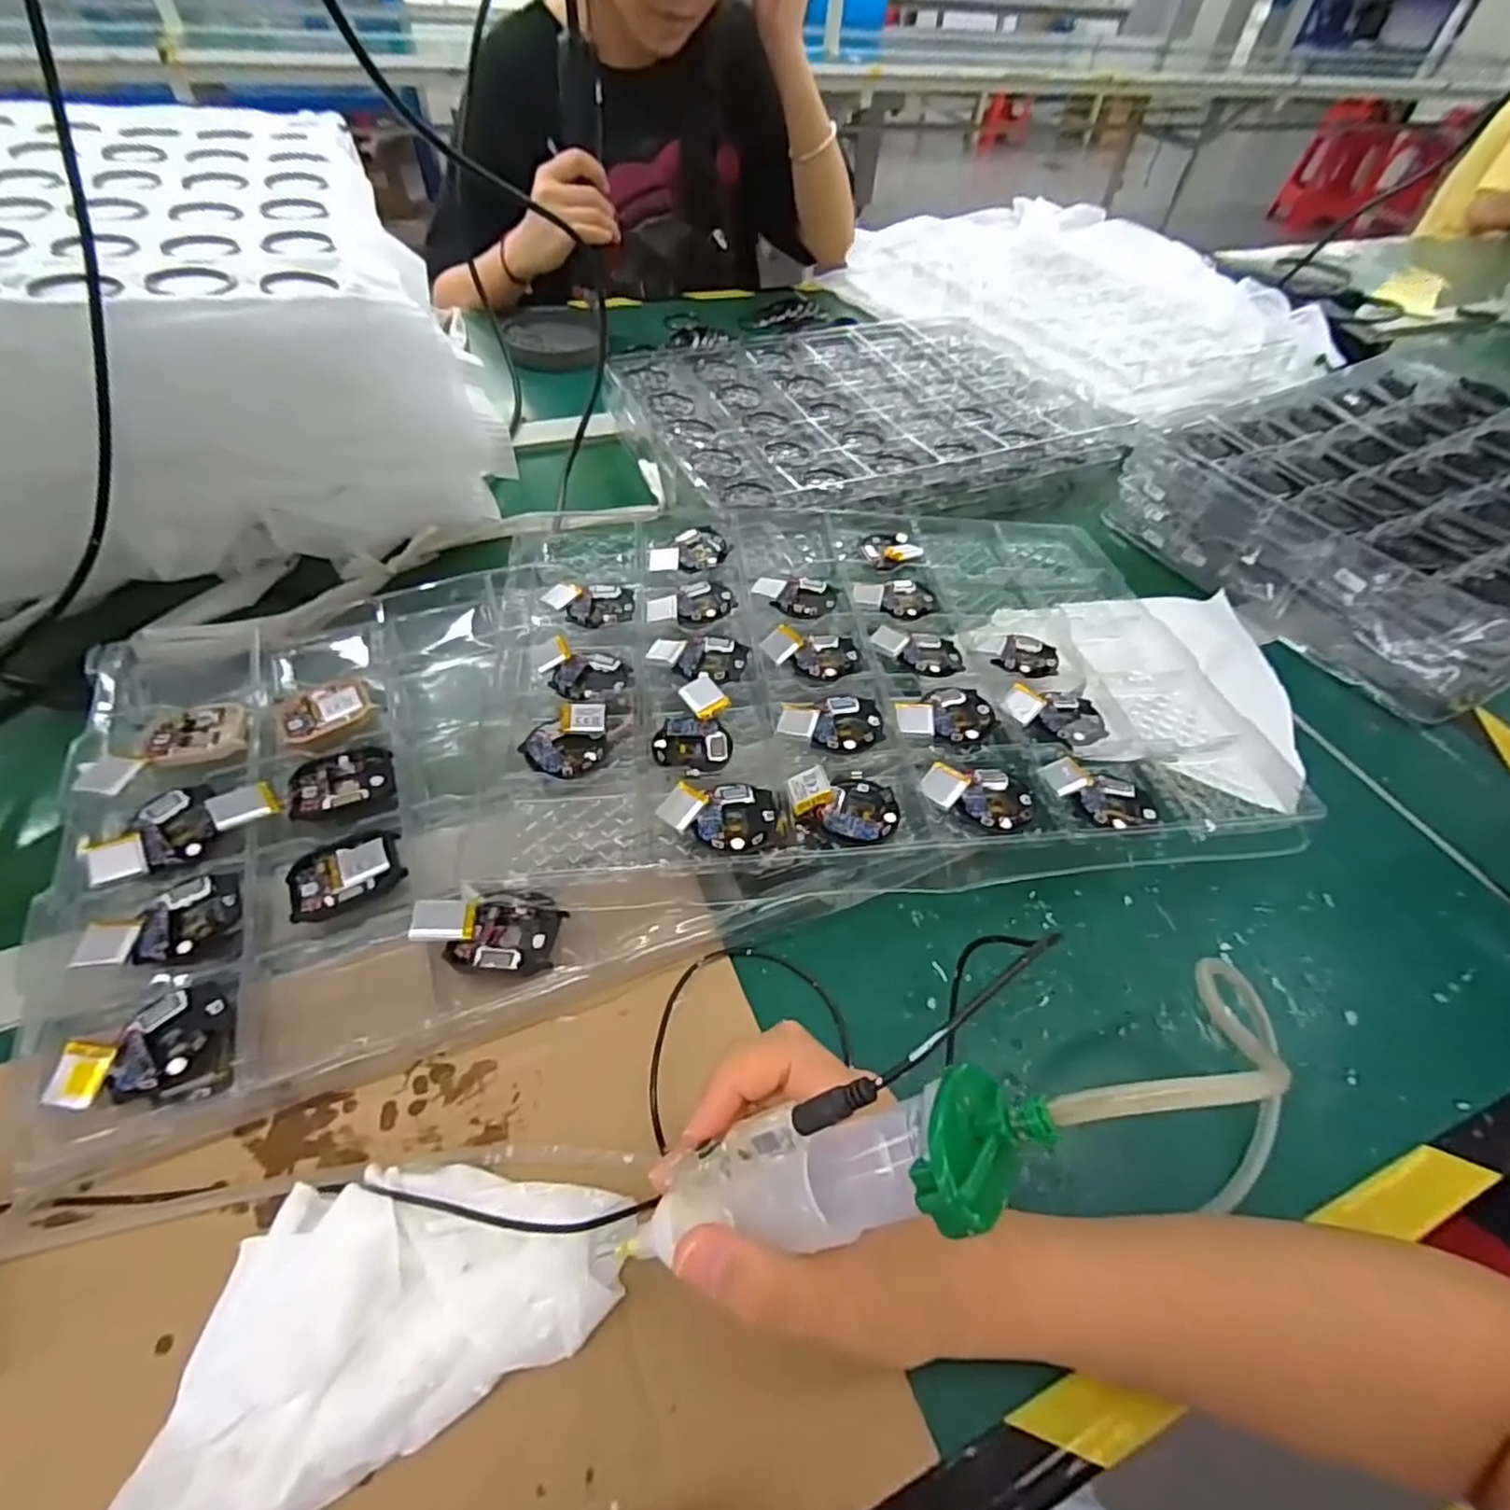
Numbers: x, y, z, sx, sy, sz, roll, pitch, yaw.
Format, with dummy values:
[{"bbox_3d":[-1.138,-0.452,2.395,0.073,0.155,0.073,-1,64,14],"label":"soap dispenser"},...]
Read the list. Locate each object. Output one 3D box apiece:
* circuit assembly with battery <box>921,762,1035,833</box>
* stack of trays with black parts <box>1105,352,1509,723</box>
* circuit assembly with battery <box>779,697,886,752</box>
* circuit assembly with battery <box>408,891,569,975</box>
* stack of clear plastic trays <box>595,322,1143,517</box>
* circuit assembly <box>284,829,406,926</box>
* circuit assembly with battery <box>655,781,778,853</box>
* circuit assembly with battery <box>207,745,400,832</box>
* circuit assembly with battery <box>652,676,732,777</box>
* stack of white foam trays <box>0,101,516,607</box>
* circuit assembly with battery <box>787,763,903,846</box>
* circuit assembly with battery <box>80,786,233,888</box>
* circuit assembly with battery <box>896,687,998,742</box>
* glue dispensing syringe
[{"bbox_3d":[0.119,0.020,0.357,0.056,0.010,0.038,23,54,13],"label":"circuit assembly with battery"},{"bbox_3d":[0.582,-0.223,0.590,0.443,0.070,0.308,-23,57,-21],"label":"stack of trays with black parts"},{"bbox_3d":[0.043,-0.019,0.384,0.057,0.009,0.040,0,52,-4],"label":"circuit assembly with battery"},{"bbox_3d":[-0.122,0.080,0.314,0.062,0.023,0.038,8,52,1],"label":"circuit assembly with battery"},{"bbox_3d":[0.099,-0.358,0.690,0.446,0.045,0.326,-16,55,-16],"label":"stack of clear plastic trays"},{"bbox_3d":[-0.202,0.059,0.336,0.050,0.009,0.038,-18,56,-17],"label":"circuit assembly"},{"bbox_3d":[-0.018,0.030,0.339,0.057,0.010,0.039,-2,52,-6],"label":"circuit assembly with battery"},{"bbox_3d":[-0.237,0.019,0.359,0.081,0.022,0.042,-15,51,-33],"label":"circuit assembly with battery"},{"bbox_3d":[-0.035,-0.016,0.374,0.041,0.013,0.059,-1,52,-5],"label":"circuit assembly with battery"},{"bbox_3d":[-0.457,-0.331,0.524,0.388,0.163,0.461,-21,56,-19],"label":"stack of white foam trays"},{"bbox_3d":[0.046,0.026,0.346,0.051,0.012,0.045,-6,53,-9],"label":"circuit assembly with battery"},{"bbox_3d":[-0.295,0.036,0.332,0.048,0.009,0.045,-18,56,-17],"label":"circuit assembly with battery"},{"bbox_3d":[0.110,-0.024,0.391,0.059,0.009,0.038,-3,52,-7],"label":"circuit assembly with battery"},{"bbox_3d":[0.023,0.117,0.191,0.123,0.039,0.032,-32,45,27],"label":"glue dispensing syringe"}]

